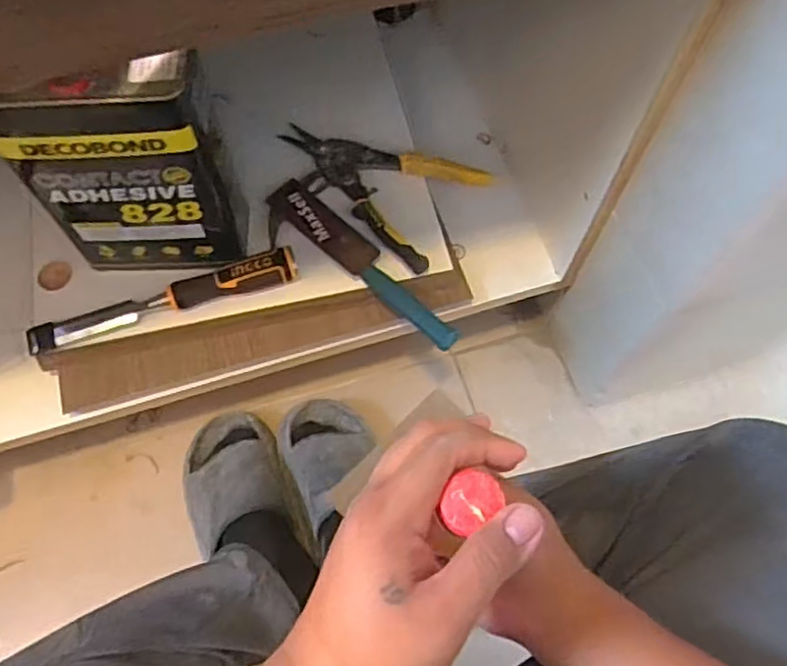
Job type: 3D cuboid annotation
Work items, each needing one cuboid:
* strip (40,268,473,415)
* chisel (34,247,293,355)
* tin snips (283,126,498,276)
[{"bbox_3d":[-0.132,0.002,0.702,0.424,0.014,0.066,-14,109,-7],"label":"strip"},{"bbox_3d":[-0.232,-0.034,0.675,0.271,0.022,0.032,-17,67,-8],"label":"chisel"},{"bbox_3d":[-0.030,-0.173,0.749,0.236,0.037,0.143,31,69,13],"label":"tin snips"}]

